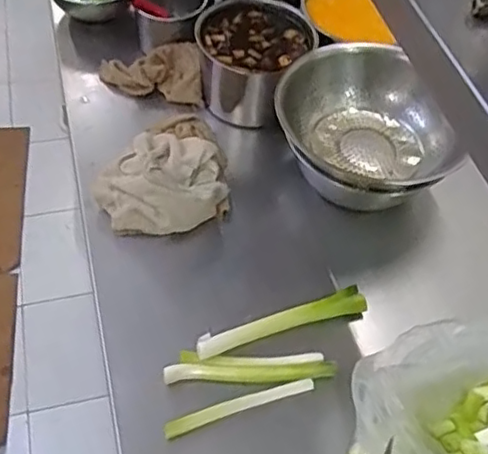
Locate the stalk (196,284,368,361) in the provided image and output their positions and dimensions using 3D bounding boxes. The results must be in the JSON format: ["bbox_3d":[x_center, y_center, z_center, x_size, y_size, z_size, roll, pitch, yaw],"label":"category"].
[{"bbox_3d":[0.047,0.115,0.755,0.212,0.020,0.034,-14,55,-13],"label":"stalk"}]

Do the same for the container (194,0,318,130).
[{"bbox_3d":[0.017,-0.254,0.974,0.166,0.120,0.149,-4,54,-8],"label":"container"}]

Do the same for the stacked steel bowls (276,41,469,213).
[{"bbox_3d":[0.150,-0.122,0.856,0.196,0.122,0.231,-9,55,-11],"label":"stacked steel bowls"}]

